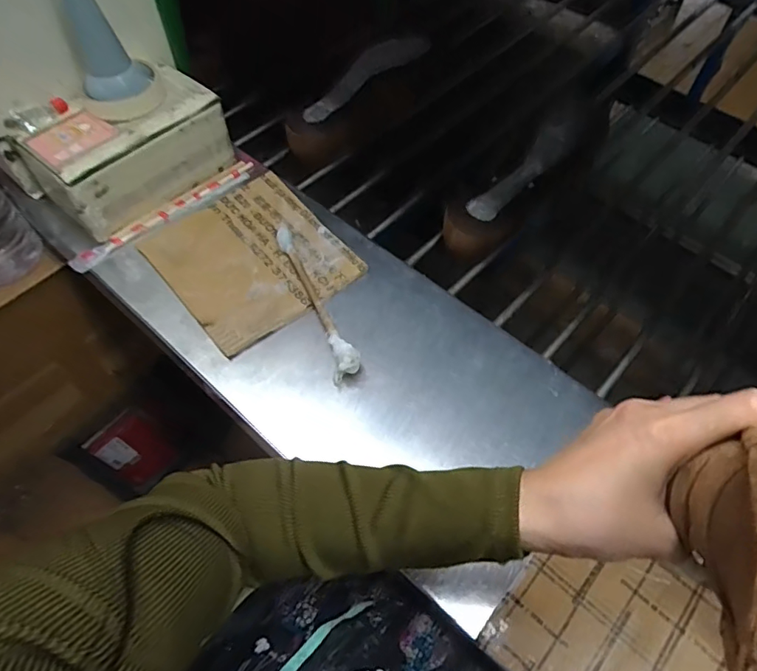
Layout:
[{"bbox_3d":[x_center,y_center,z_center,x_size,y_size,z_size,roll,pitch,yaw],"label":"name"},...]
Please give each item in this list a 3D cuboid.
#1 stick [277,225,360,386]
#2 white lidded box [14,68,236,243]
[{"bbox_3d":[-0.064,-0.041,0.539,0.027,0.019,0.198,-20,59,-11],"label":"stick"},{"bbox_3d":[-0.283,-0.215,0.610,0.125,0.102,0.196,38,66,22],"label":"white lidded box"}]

